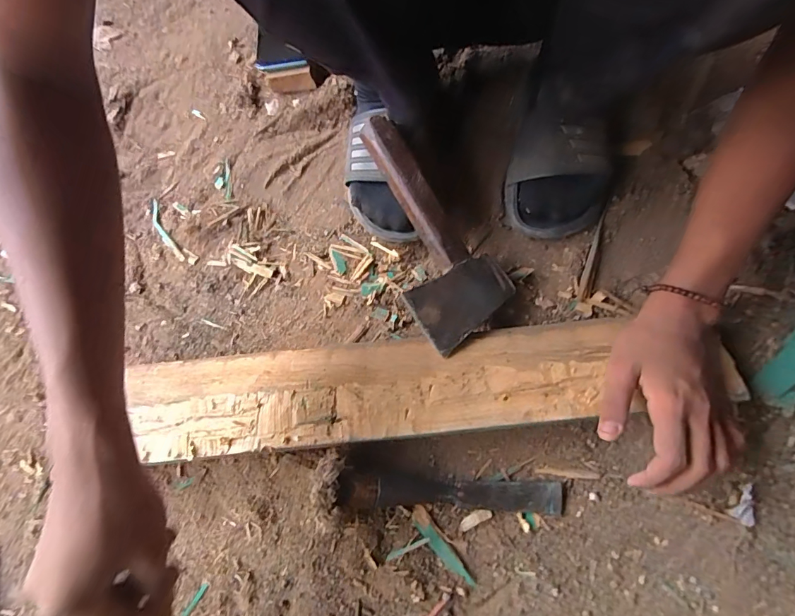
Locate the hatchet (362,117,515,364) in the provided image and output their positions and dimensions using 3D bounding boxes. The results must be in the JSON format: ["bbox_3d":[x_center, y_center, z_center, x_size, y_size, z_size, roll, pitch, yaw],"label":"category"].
[{"bbox_3d":[0.034,-0.081,0.414,0.104,0.026,0.232,-21,82,-8],"label":"hatchet"}]

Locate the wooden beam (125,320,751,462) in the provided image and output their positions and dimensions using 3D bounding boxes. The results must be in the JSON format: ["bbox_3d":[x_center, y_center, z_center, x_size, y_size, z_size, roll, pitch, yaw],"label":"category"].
[{"bbox_3d":[0.032,0.069,0.385,0.504,0.055,0.097,-5,67,0],"label":"wooden beam"}]

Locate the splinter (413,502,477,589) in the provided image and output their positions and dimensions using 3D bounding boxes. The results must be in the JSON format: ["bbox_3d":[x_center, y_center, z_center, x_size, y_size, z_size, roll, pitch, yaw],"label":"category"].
[{"bbox_3d":[0.037,0.203,0.355,0.013,0.006,0.074,-36,71,-14],"label":"splinter"}]

